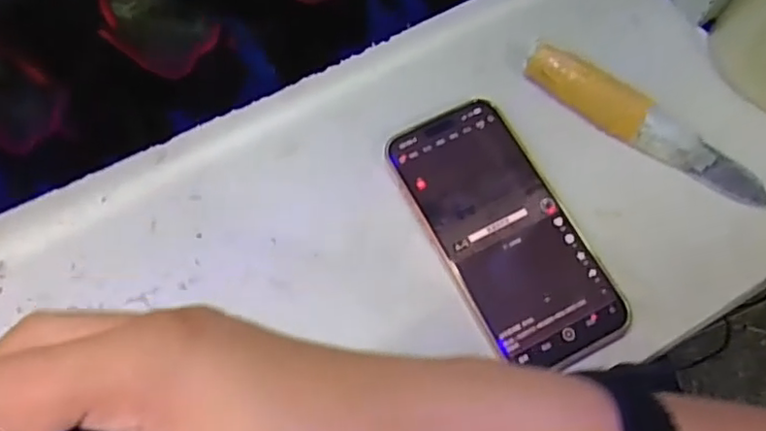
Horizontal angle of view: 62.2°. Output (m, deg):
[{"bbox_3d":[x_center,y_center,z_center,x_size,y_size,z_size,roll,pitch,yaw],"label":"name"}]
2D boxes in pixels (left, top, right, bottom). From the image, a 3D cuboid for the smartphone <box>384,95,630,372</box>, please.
[{"bbox_3d":[0.070,0.006,0.369,0.079,0.008,0.163,-26,66,-10],"label":"smartphone"}]

